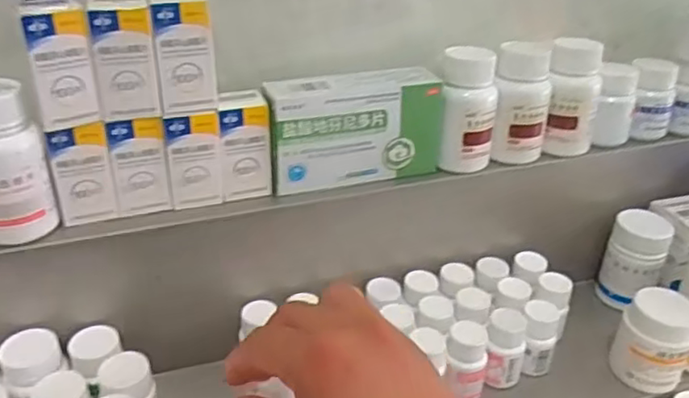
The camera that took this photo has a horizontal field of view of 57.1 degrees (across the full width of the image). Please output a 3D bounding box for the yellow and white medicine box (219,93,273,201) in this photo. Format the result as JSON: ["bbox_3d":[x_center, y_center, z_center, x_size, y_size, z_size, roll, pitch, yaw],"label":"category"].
[{"bbox_3d":[-0.066,-0.035,0.419,0.032,0.068,0.023,-5,30,-11],"label":"yellow and white medicine box"}]

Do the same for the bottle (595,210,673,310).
[{"bbox_3d":[0.236,0.051,0.517,0.044,0.073,0.039,15,32,23],"label":"bottle"}]

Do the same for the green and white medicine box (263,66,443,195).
[{"bbox_3d":[0.008,-0.049,0.441,0.119,0.071,0.028,-9,31,-17],"label":"green and white medicine box"}]

